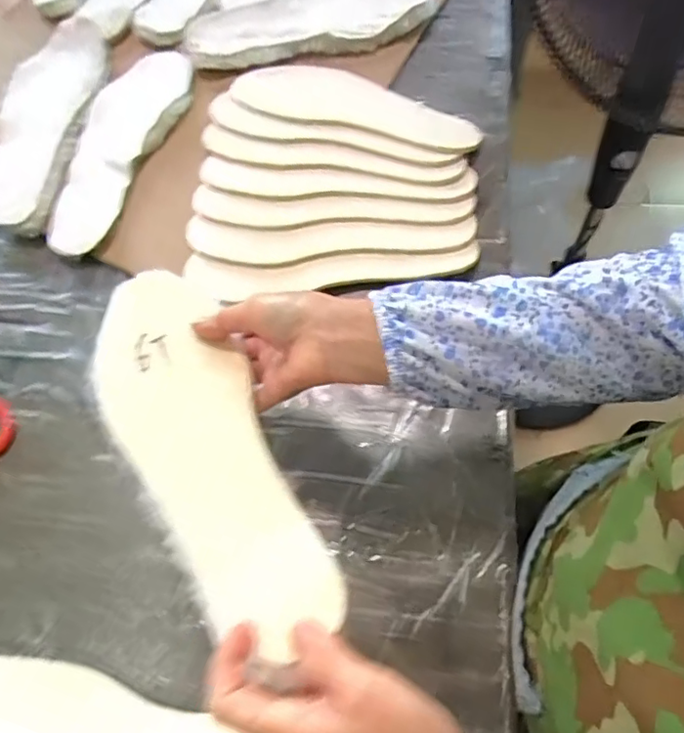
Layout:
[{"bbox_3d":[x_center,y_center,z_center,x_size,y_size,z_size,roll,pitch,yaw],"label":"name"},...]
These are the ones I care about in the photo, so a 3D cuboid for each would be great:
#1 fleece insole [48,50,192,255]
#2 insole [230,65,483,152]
[{"bbox_3d":[-0.248,-0.239,0.639,0.092,0.030,0.264,18,67,12],"label":"fleece insole"},{"bbox_3d":[0.016,-0.288,0.640,0.273,0.015,0.080,16,67,11],"label":"insole"}]

